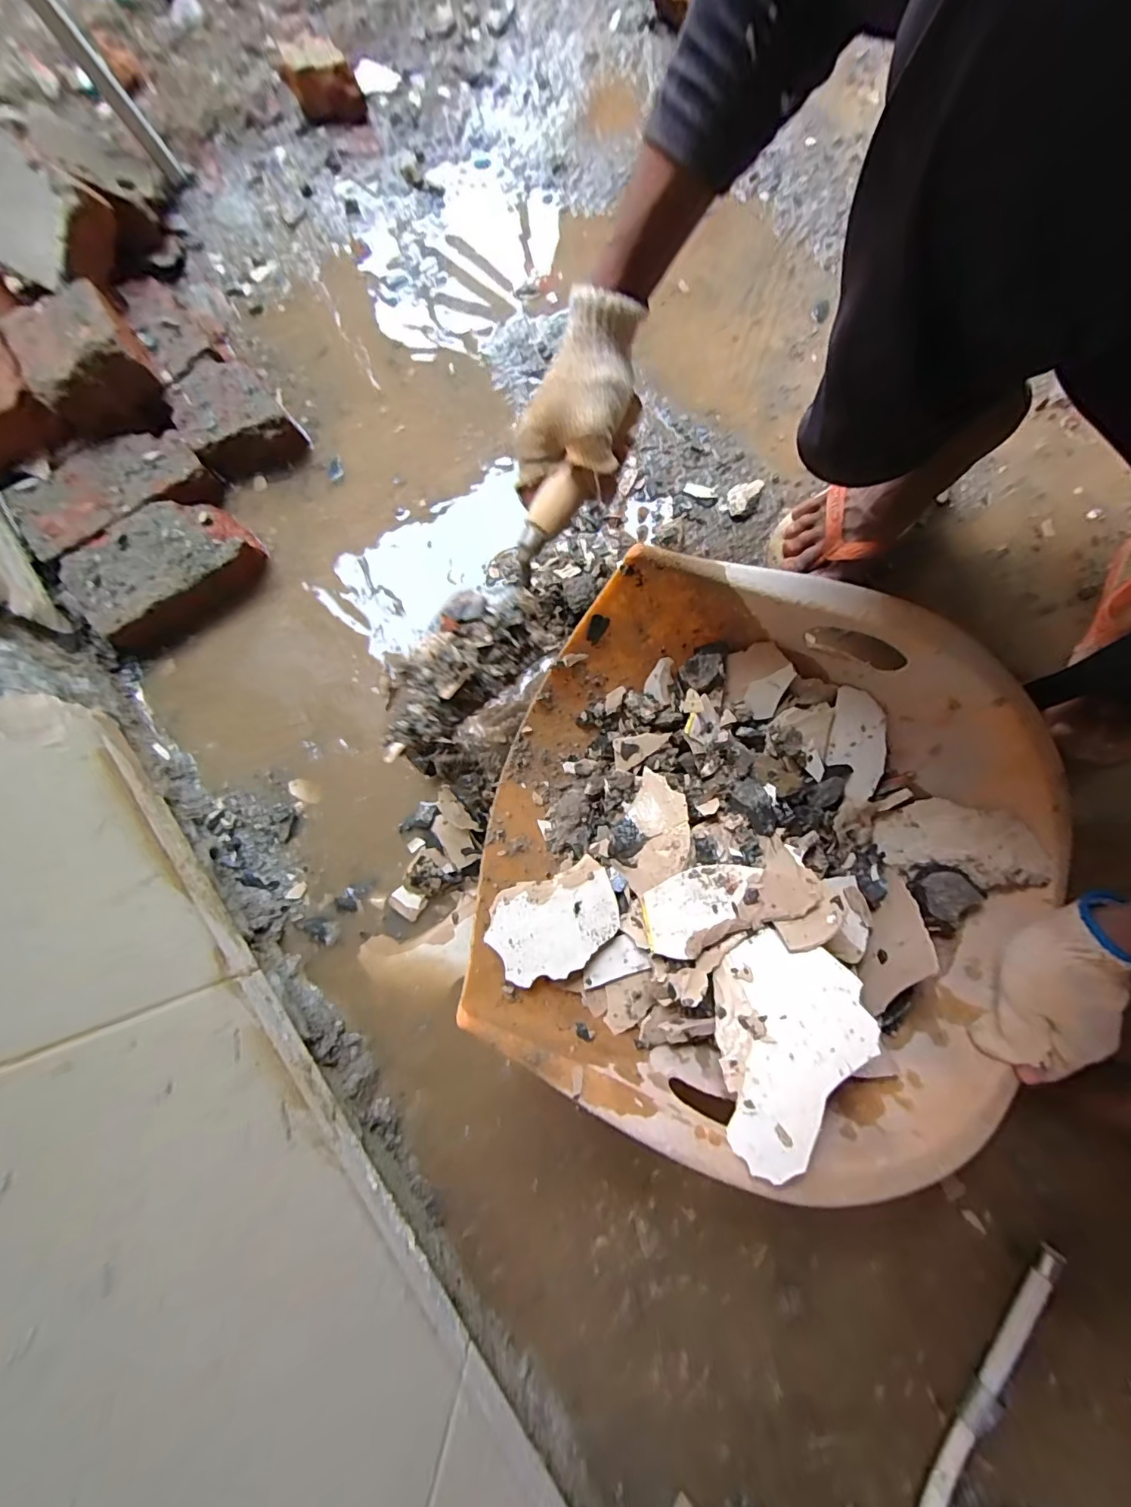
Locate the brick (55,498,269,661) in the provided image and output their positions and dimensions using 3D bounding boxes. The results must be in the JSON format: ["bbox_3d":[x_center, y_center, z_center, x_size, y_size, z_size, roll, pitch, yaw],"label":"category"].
[{"bbox_3d":[-0.433,-0.196,0.563,0.186,0.057,0.115,-40,81,-4],"label":"brick"}]

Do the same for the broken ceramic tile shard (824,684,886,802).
[{"bbox_3d":[0.248,-0.007,0.439,0.050,0.006,0.094,0,94,-4],"label":"broken ceramic tile shard"}]

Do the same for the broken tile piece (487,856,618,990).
[{"bbox_3d":[-0.005,0.115,0.358,0.098,0.004,0.064,-16,70,-33],"label":"broken tile piece"}]

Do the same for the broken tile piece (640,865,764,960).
[{"bbox_3d":[0.097,0.110,0.365,0.081,0.007,0.056,-11,79,5],"label":"broken tile piece"}]

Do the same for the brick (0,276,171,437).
[{"bbox_3d":[-0.504,-0.413,0.554,0.107,0.075,0.112,-30,78,2],"label":"brick"}]

